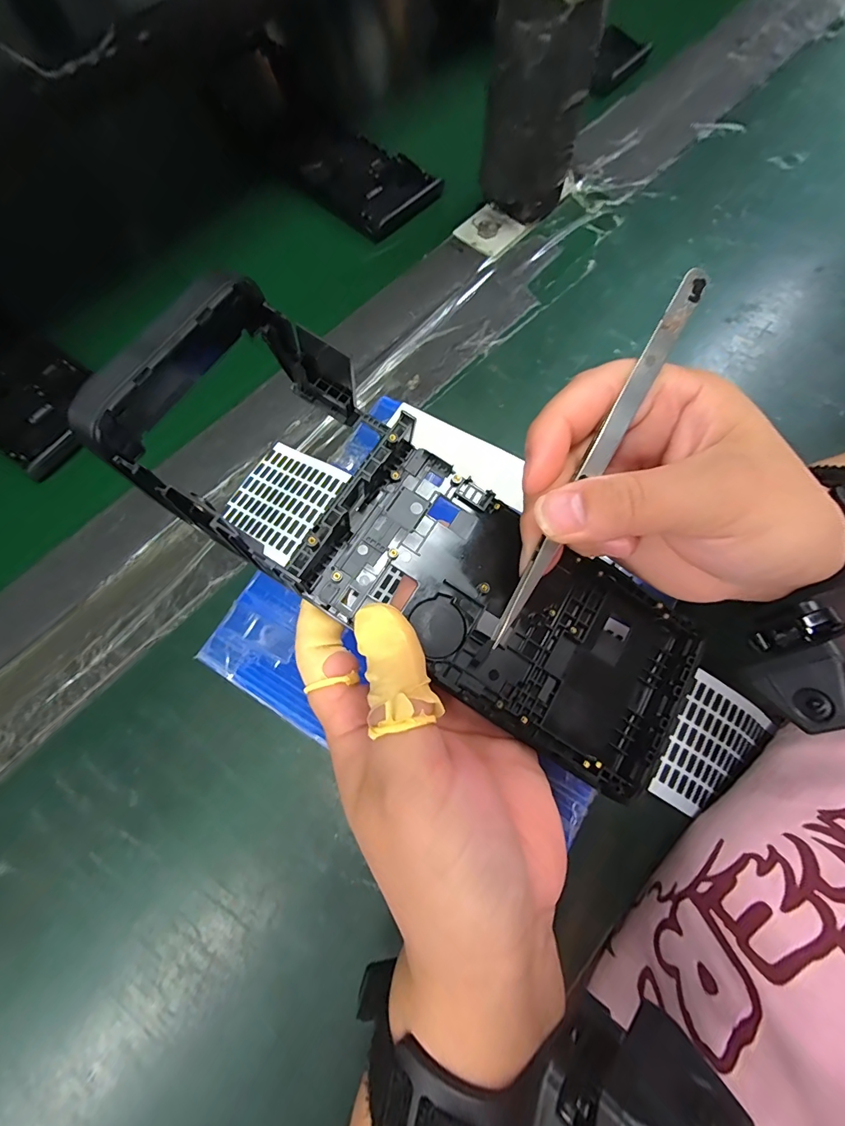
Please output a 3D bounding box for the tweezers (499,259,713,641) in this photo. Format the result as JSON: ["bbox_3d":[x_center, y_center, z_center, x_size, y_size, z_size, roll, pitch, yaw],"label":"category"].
[{"bbox_3d":[0.056,-0.031,0.147,0.008,0.007,0.130,28,99,9],"label":"tweezers"}]

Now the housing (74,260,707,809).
[{"bbox_3d":[0.002,-0.006,0.163,0.216,0.035,0.079,37,76,-8],"label":"housing"}]

